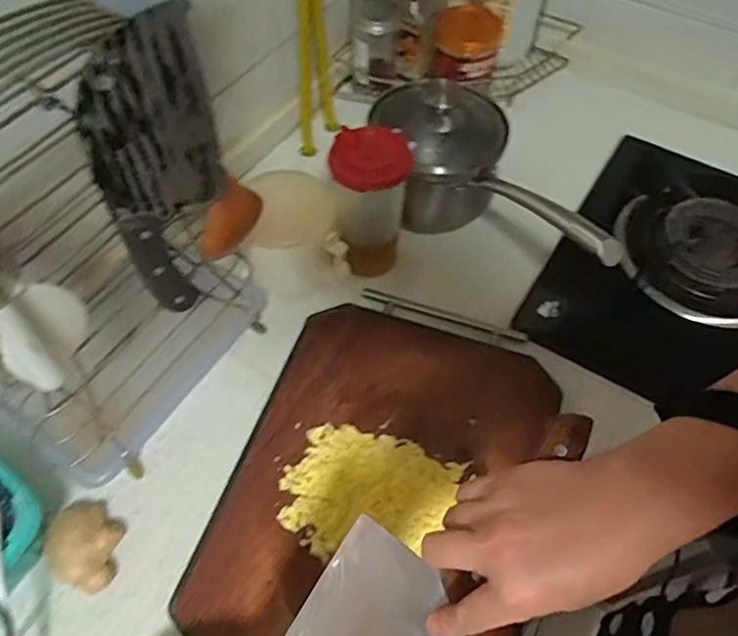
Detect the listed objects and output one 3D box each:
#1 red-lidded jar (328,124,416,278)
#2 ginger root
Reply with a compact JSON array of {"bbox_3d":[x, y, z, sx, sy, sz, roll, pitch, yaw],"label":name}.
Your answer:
[{"bbox_3d":[0.000,-0.125,0.665,0.081,0.165,0.076,1,57,-1],"label":"red-lidded jar"},{"bbox_3d":[-0.259,0.205,0.536,0.072,0.037,0.066,1,57,-1],"label":"ginger root"}]

